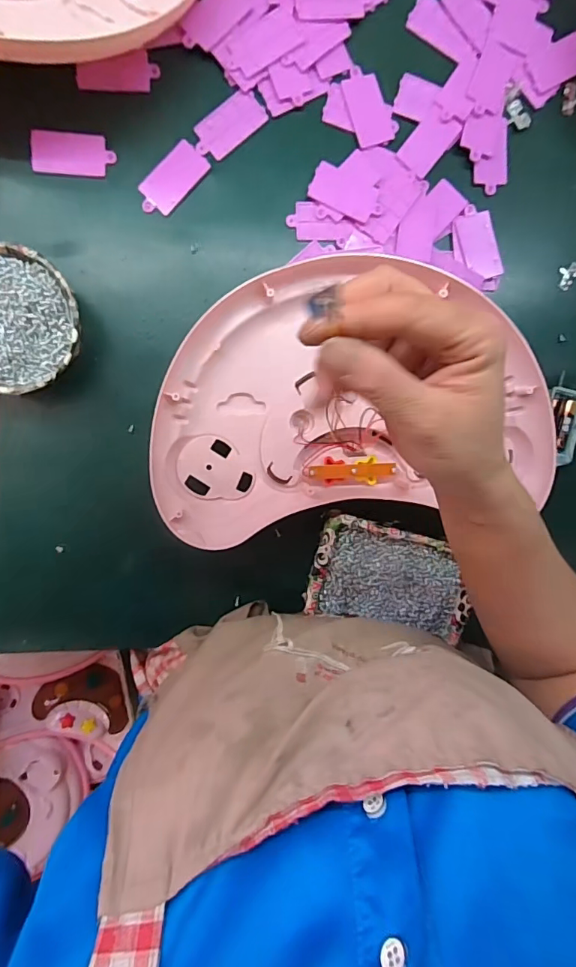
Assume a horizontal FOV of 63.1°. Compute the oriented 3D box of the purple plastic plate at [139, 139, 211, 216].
[{"bbox_3d":[-0.102,-0.267,0.414,0.034,0.005,0.068,42,90,-9],"label":"purple plastic plate"}]

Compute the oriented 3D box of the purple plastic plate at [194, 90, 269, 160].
[{"bbox_3d":[-0.053,-0.316,0.413,0.067,0.004,0.034,-41,98,-1],"label":"purple plastic plate"}]

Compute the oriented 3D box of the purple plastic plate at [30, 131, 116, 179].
[{"bbox_3d":[-0.184,-0.283,0.402,0.067,0.004,0.033,1,104,-7],"label":"purple plastic plate"}]

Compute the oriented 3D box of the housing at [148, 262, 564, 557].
[{"bbox_3d":[0.040,-0.073,0.413,0.317,0.070,0.222,-8,97,-5],"label":"housing"}]

